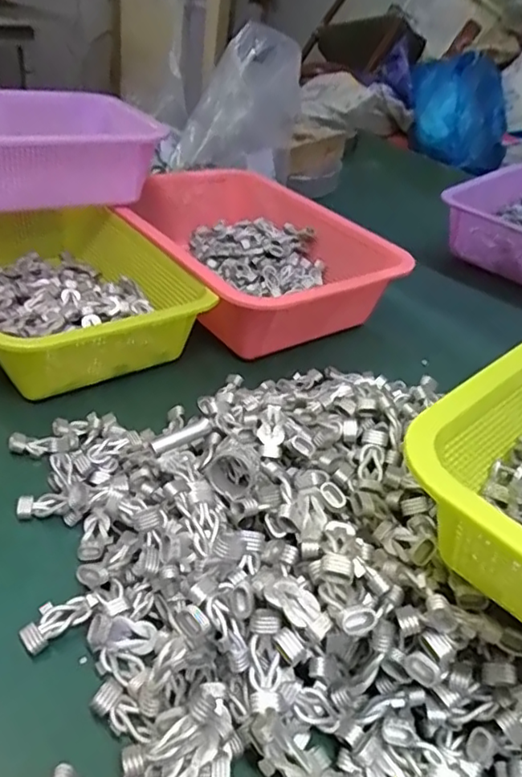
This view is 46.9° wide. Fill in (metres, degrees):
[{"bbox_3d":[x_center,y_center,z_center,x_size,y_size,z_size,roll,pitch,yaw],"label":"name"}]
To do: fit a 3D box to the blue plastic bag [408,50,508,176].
[{"bbox_3d":[0.543,-0.769,1.671,0.279,0.229,0.332,15,36,10],"label":"blue plastic bag"}]

